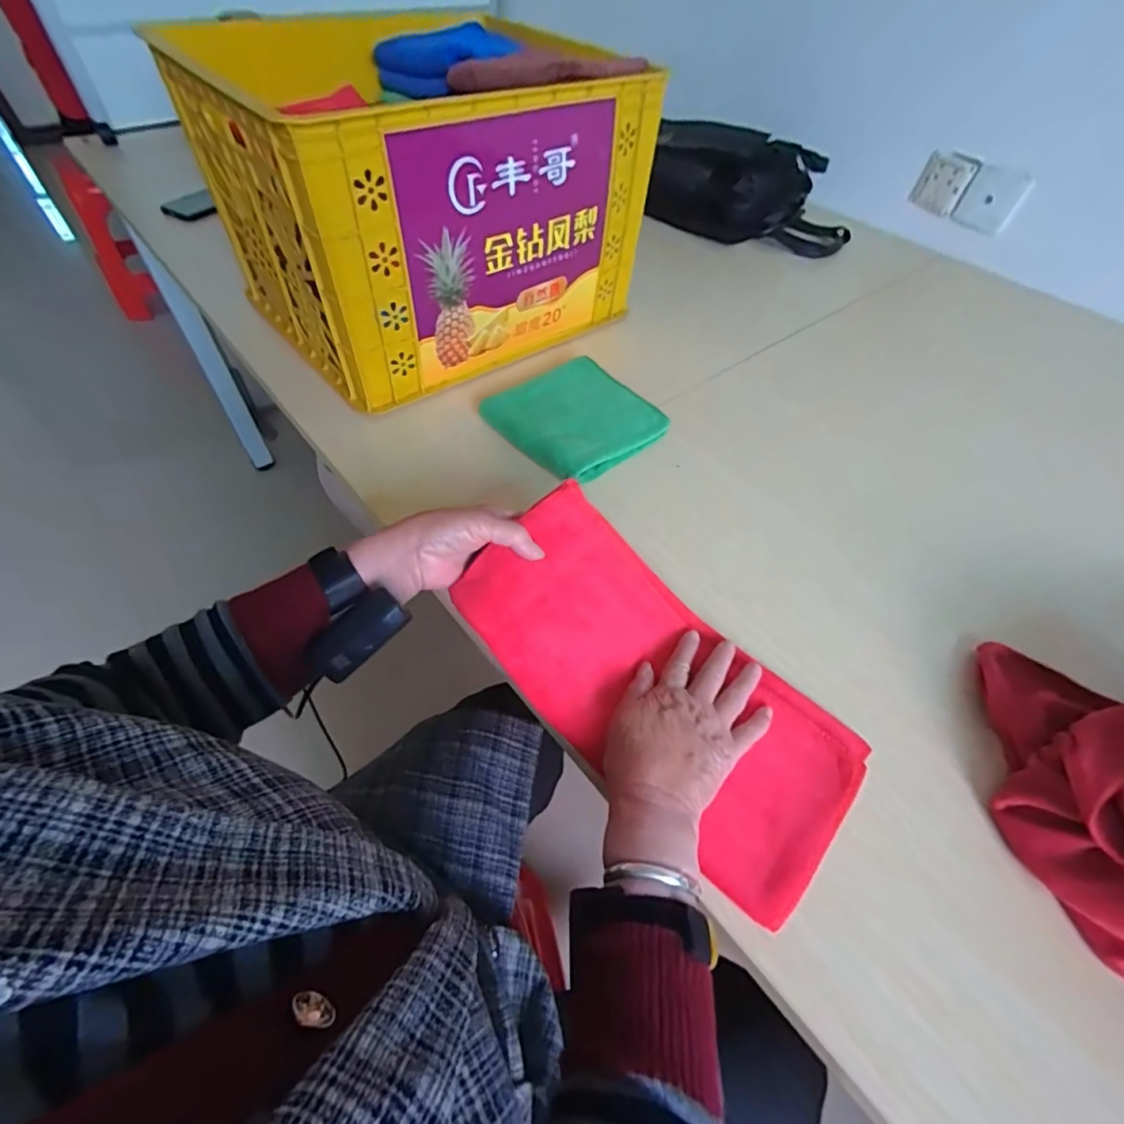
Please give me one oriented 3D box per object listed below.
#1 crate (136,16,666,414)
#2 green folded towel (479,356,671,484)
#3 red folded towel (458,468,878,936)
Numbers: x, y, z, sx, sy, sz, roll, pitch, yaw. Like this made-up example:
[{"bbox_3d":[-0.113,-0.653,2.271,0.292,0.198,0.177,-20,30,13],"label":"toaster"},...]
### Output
[{"bbox_3d":[-0.179,-0.485,0.711,0.460,0.284,0.378,-37,62,-28],"label":"crate"},{"bbox_3d":[0.016,-0.181,0.649,0.175,0.034,0.171,-34,61,-26],"label":"green folded towel"},{"bbox_3d":[0.072,0.089,0.417,0.317,0.049,0.160,44,63,12],"label":"red folded towel"}]

